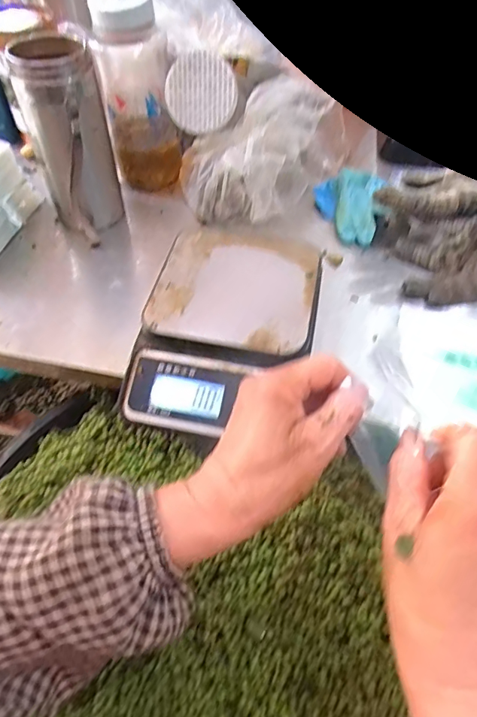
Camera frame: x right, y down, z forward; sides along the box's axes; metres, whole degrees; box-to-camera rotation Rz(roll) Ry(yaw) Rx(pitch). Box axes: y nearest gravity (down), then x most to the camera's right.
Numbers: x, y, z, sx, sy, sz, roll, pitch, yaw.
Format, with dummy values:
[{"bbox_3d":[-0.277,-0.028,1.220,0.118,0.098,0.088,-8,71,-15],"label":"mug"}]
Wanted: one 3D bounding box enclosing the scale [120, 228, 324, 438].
[{"bbox_3d":[-0.006,-0.030,0.438,0.148,0.058,0.209,11,54,7],"label":"scale"}]

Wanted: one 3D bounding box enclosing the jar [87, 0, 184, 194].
[{"bbox_3d":[-0.116,-0.318,0.566,0.081,0.201,0.105,-7,54,-6],"label":"jar"}]

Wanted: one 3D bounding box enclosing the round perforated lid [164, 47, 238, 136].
[{"bbox_3d":[-0.042,-0.299,0.536,0.079,0.078,0.007,-6,22,15],"label":"round perforated lid"}]

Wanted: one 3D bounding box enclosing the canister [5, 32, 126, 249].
[{"bbox_3d":[-0.176,-0.224,0.506,0.081,0.186,0.099,-11,54,-9],"label":"canister"}]

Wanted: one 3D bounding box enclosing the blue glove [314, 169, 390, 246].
[{"bbox_3d":[0.134,-0.181,0.566,0.083,0.035,0.104,5,53,3],"label":"blue glove"}]

